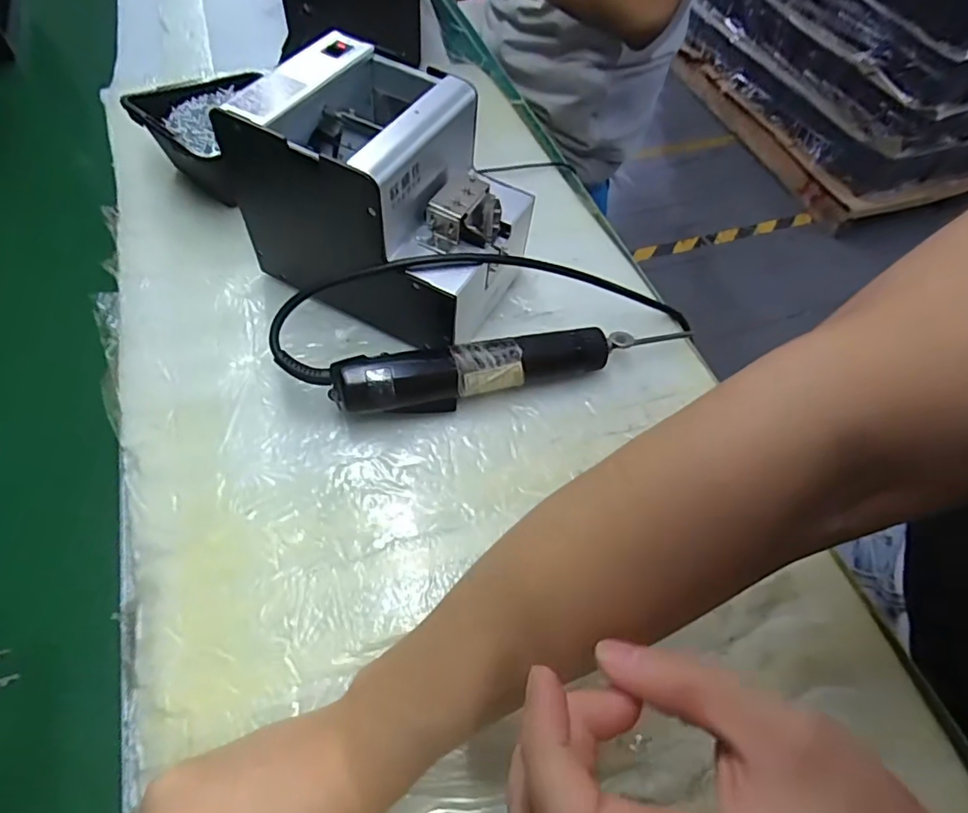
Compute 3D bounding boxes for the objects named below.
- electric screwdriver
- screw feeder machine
[{"bbox_3d":[0.031,-0.033,0.406,0.276,0.040,0.039,-12,59,-12],"label":"electric screwdriver"},{"bbox_3d":[-0.070,-0.151,0.410,0.179,0.146,0.125,28,60,13],"label":"screw feeder machine"}]

